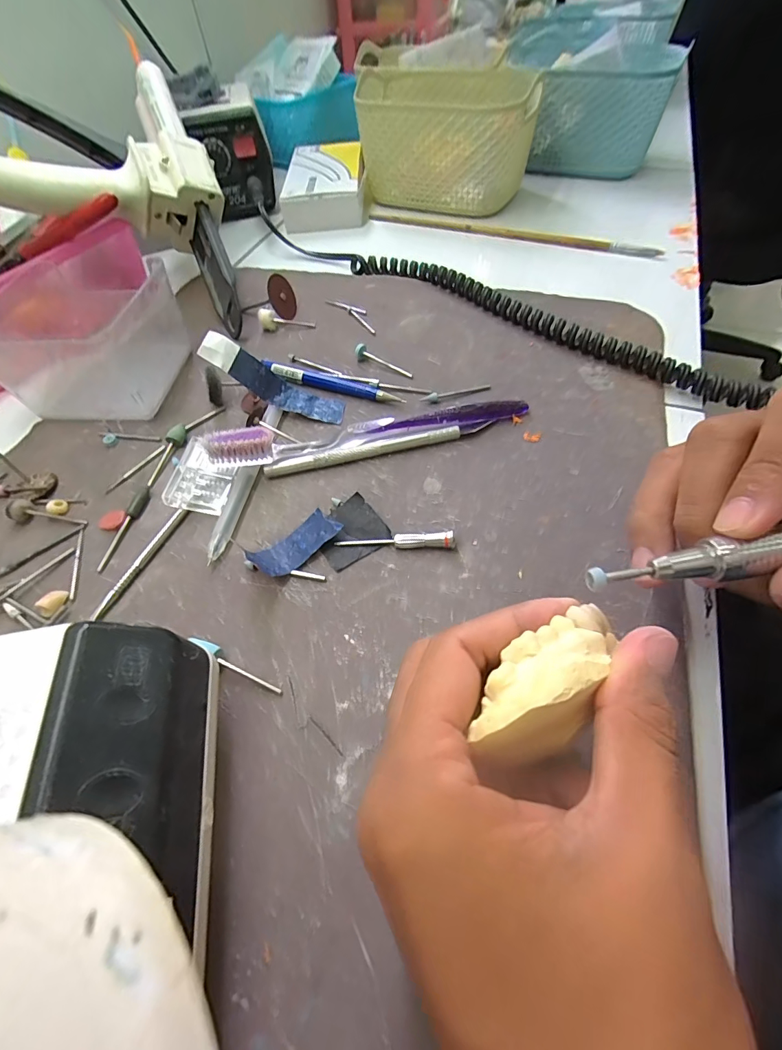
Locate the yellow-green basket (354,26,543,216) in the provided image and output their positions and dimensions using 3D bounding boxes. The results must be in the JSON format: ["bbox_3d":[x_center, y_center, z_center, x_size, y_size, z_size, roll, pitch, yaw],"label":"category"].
[{"bbox_3d":[0.052,-0.377,0.425,0.160,0.087,0.127,7,57,8],"label":"yellow-green basket"}]

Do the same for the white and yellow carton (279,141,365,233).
[{"bbox_3d":[-0.070,-0.370,0.460,0.080,0.036,0.144,-3,56,1],"label":"white and yellow carton"}]

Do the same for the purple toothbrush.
[{"bbox_3d":[-0.009,-0.056,0.245,0.184,0.028,0.014,-13,56,-5],"label":"purple toothbrush"}]

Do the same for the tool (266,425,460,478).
[{"bbox_3d":[-0.016,-0.043,0.249,0.113,0.009,0.007,-13,56,-5],"label":"tool"}]

